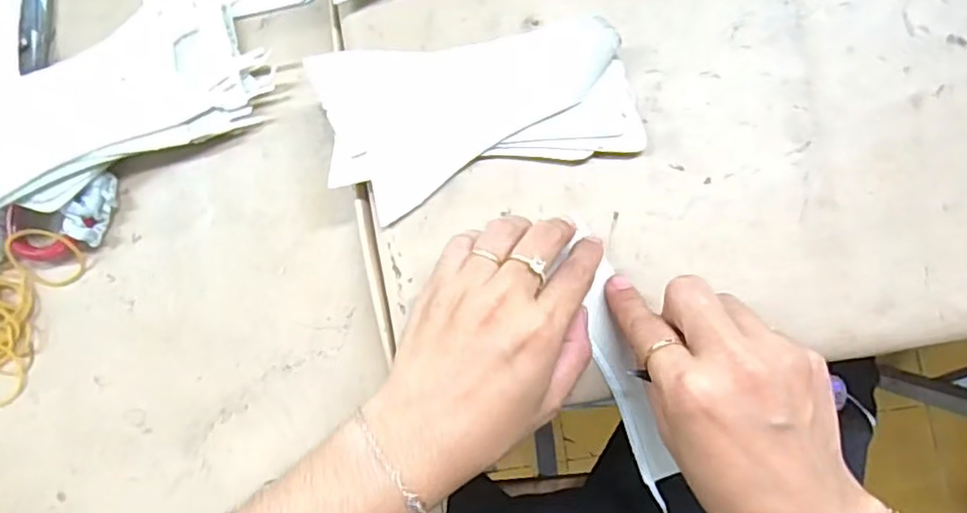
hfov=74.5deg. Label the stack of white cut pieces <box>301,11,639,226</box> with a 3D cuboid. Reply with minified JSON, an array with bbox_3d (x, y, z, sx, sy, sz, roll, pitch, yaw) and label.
[{"bbox_3d":[-0.002,-0.073,0.342,0.164,0.023,0.083,-7,87,4],"label":"stack of white cut pieces"}]

